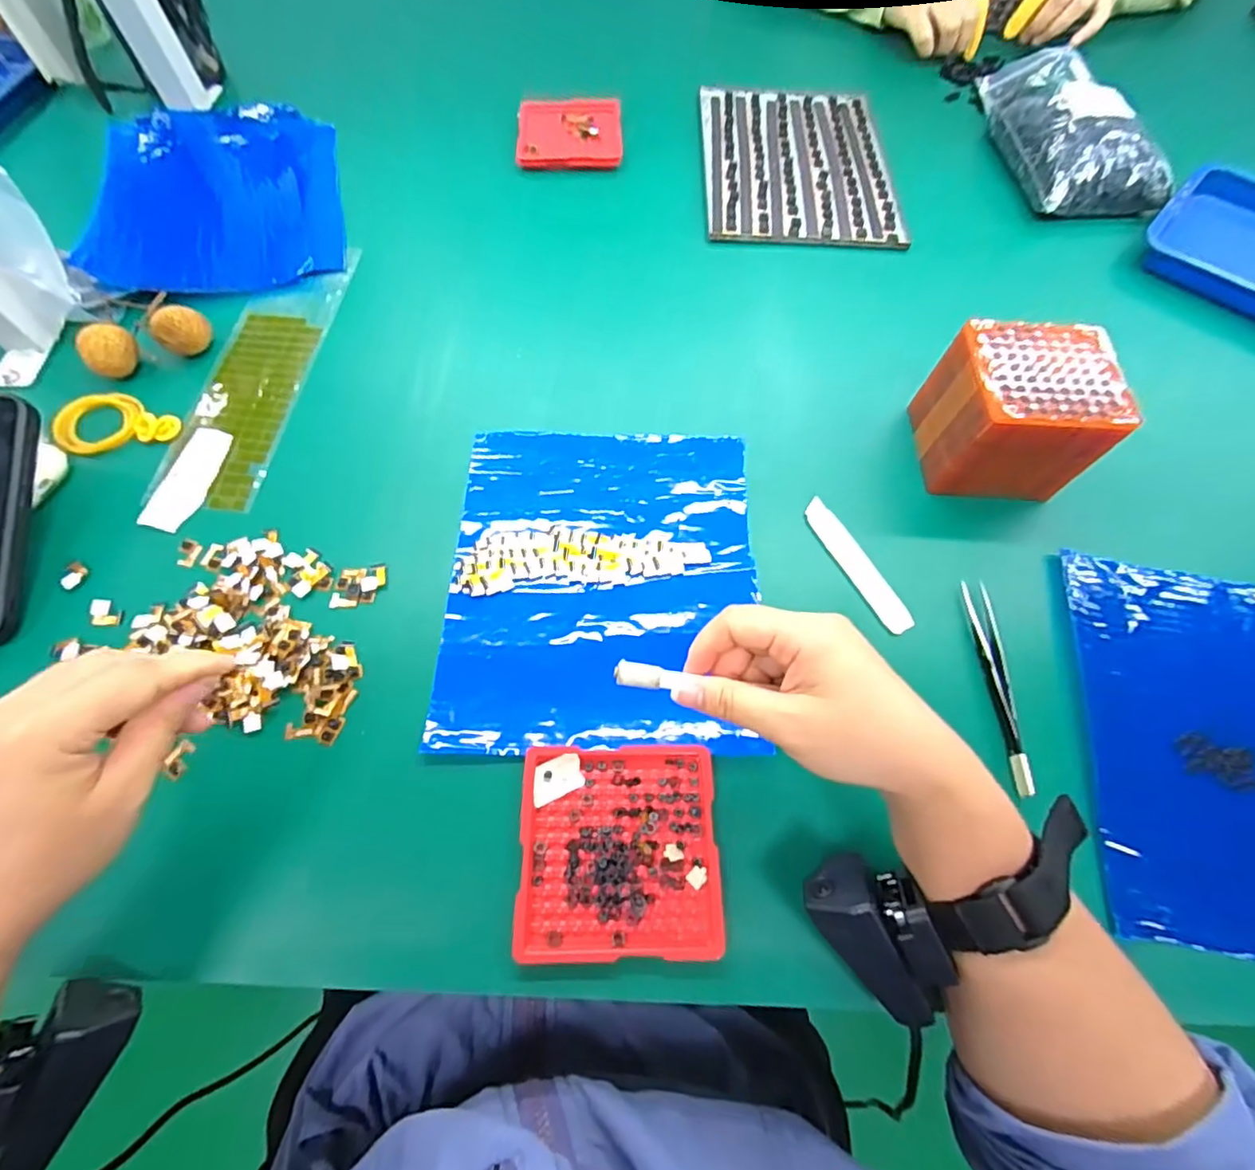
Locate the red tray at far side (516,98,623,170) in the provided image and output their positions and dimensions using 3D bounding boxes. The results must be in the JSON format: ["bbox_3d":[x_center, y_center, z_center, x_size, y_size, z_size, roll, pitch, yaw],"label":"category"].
[{"bbox_3d":[-0.057,-0.448,0.580,0.101,0.010,0.099,-1,65,-2],"label":"red tray at far side"}]

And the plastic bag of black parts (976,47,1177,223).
[{"bbox_3d":[0.421,-0.434,0.561,0.112,0.061,0.195,-7,65,-5],"label":"plastic bag of black parts"}]

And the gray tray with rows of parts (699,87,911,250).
[{"bbox_3d":[0.163,-0.416,0.575,0.174,0.006,0.240,1,65,-1],"label":"gray tray with rows of parts"}]

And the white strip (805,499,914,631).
[{"bbox_3d":[0.149,-0.012,0.387,0.020,0.008,0.102,-25,68,-12],"label":"white strip"}]

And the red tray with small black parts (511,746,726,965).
[{"bbox_3d":[-0.004,0.135,0.303,0.099,0.013,0.099,0,65,-1],"label":"red tray with small black parts"}]

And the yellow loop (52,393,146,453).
[{"bbox_3d":[-0.381,-0.123,0.422,0.055,0.011,0.058,-29,69,-14],"label":"yellow loop"}]

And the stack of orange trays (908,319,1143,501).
[{"bbox_3d":[0.256,-0.113,0.396,0.094,0.083,0.087,3,65,0],"label":"stack of orange trays"}]

